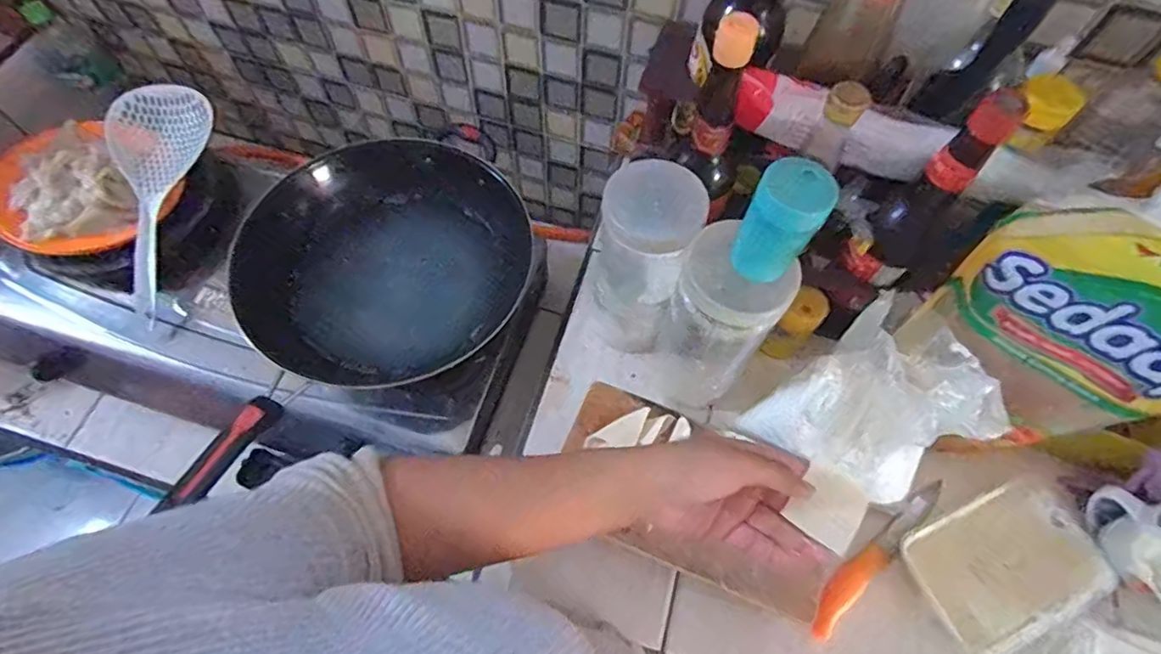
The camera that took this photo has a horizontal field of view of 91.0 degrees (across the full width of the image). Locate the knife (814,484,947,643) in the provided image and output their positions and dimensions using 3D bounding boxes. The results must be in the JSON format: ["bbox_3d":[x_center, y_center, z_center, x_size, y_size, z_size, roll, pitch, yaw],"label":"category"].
[{"bbox_3d":[0.285,0.214,0.546,0.201,0.023,0.029,-36,69,-18],"label":"knife"}]

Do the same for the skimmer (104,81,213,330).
[{"bbox_3d":[-0.572,-0.176,0.765,0.120,0.040,0.326,-6,75,-4],"label":"skimmer"}]

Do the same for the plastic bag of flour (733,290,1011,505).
[{"bbox_3d":[0.265,0.075,0.512,0.141,0.186,0.133,-31,67,-16],"label":"plastic bag of flour"}]

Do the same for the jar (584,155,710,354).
[{"bbox_3d":[0.054,-0.061,0.550,0.091,0.195,0.081,19,64,8],"label":"jar"}]

